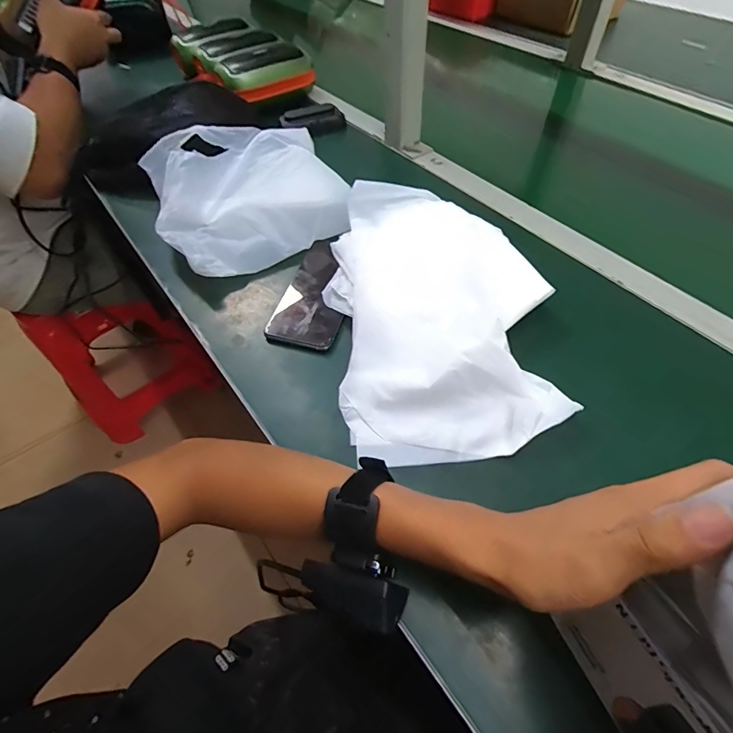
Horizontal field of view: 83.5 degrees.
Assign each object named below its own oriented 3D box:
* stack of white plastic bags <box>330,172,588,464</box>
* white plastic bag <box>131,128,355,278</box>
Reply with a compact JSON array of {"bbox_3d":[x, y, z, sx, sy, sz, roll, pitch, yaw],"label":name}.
[{"bbox_3d":[0.069,-0.065,0.407,0.210,0.063,0.308,-9,56,-3],"label":"stack of white plastic bags"},{"bbox_3d":[-0.154,-0.227,0.529,0.226,0.063,0.244,-20,56,-11],"label":"white plastic bag"}]

